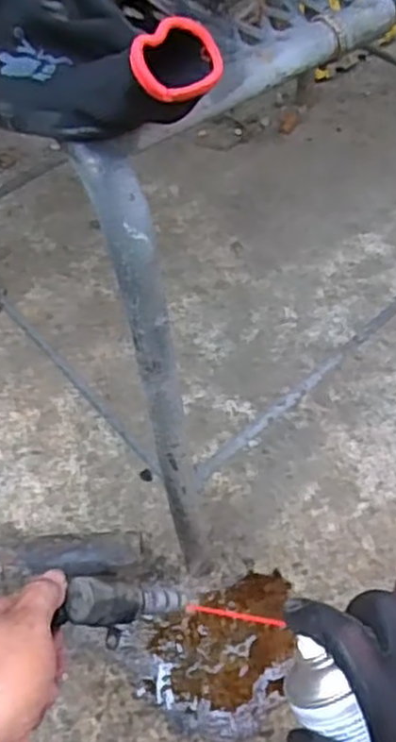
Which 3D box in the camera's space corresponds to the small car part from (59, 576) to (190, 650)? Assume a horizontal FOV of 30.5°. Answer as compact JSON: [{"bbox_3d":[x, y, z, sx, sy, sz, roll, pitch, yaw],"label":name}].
[{"bbox_3d":[-0.047,0.155,0.466,0.036,0.090,0.028,-40,51,26],"label":"small car part"}]

